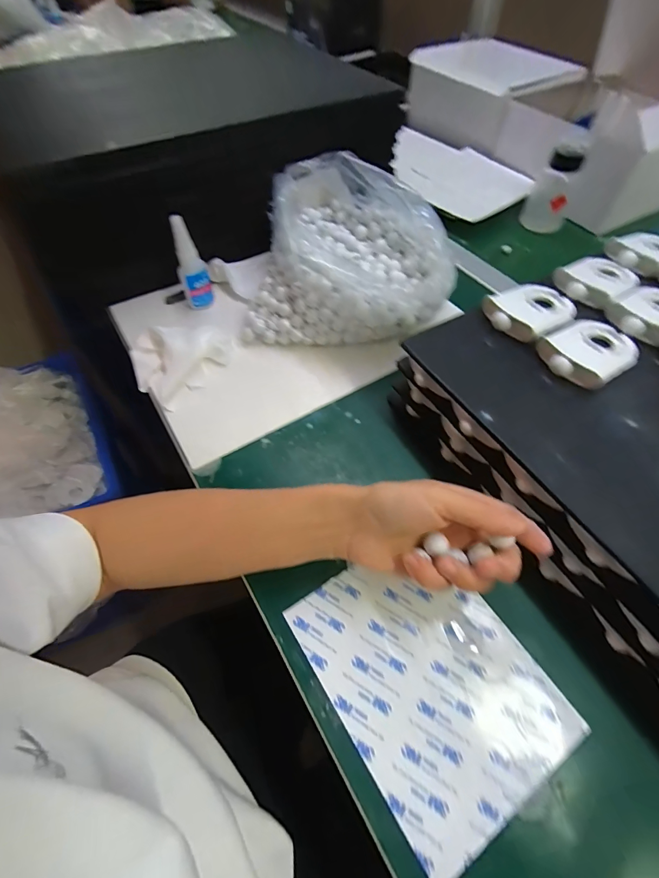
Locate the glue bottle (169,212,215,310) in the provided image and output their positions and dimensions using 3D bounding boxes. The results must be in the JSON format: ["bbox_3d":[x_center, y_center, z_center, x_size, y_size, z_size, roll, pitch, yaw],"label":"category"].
[{"bbox_3d":[-0.164,-0.210,0.458,0.034,0.107,0.034,-17,58,-13],"label":"glue bottle"}]

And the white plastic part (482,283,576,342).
[{"bbox_3d":[0.189,-0.120,0.359,0.087,0.017,0.057,-30,61,-20],"label":"white plastic part"}]

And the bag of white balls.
[{"bbox_3d":[0.028,-0.222,0.465,0.217,0.113,0.226,9,55,4],"label":"bag of white balls"}]

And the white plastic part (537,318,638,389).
[{"bbox_3d":[0.224,-0.078,0.333,0.087,0.015,0.061,-30,61,-20],"label":"white plastic part"}]

